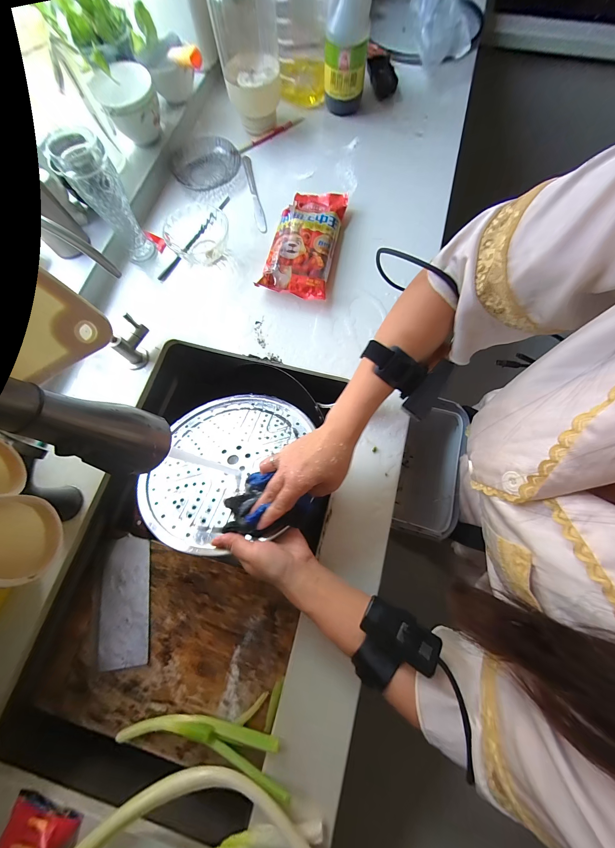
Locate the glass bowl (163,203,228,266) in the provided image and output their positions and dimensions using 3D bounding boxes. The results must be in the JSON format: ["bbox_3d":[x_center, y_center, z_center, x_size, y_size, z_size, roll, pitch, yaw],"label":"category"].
[{"bbox_3d":[-0.202,-0.347,0.530,0.110,0.051,0.098,-15,75,-3],"label":"glass bowl"}]

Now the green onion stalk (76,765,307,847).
[{"bbox_3d":[-0.128,0.458,0.281,0.363,0.067,0.129,-7,74,-1],"label":"green onion stalk"}]

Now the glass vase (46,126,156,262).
[{"bbox_3d":[-0.336,-0.375,0.479,0.070,0.173,0.077,-32,76,-7],"label":"glass vase"}]

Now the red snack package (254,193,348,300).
[{"bbox_3d":[-0.003,-0.340,0.530,0.114,0.039,0.240,13,74,5],"label":"red snack package"}]

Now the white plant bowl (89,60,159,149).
[{"bbox_3d":[-0.336,-0.606,0.539,0.102,0.087,0.097,0,73,1],"label":"white plant bowl"}]

